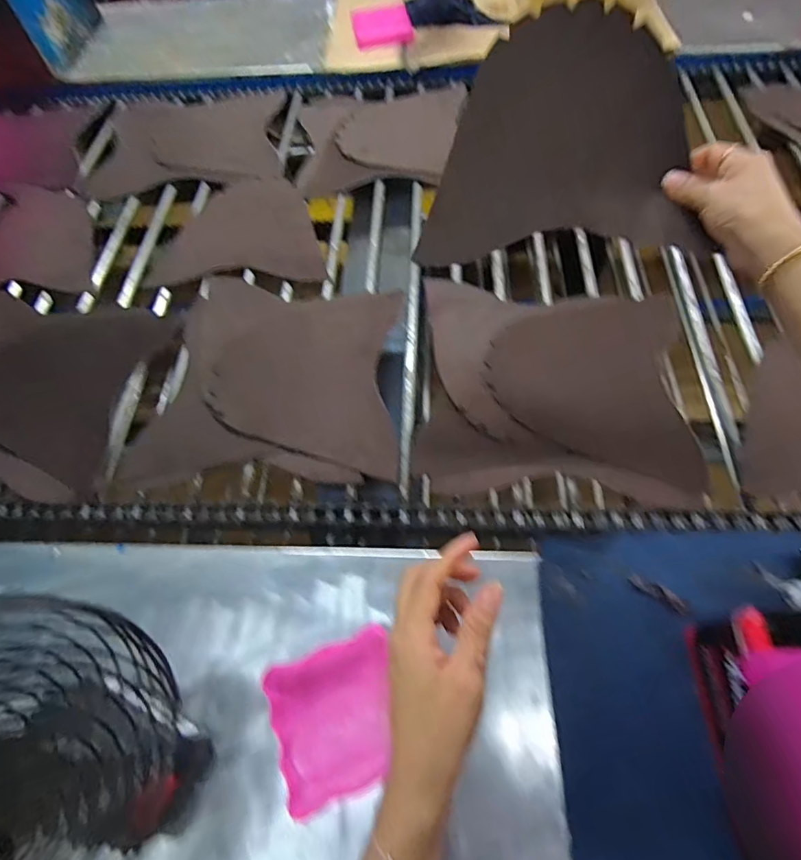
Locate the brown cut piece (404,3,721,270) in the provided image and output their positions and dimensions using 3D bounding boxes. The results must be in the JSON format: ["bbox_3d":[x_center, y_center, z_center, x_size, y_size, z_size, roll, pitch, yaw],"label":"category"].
[{"bbox_3d":[0.139,-0.263,0.429,0.234,0.022,0.206,0,96,12],"label":"brown cut piece"}]

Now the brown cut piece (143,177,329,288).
[{"bbox_3d":[-0.230,-0.298,0.713,0.251,0.010,0.210,-2,63,8],"label":"brown cut piece"}]

